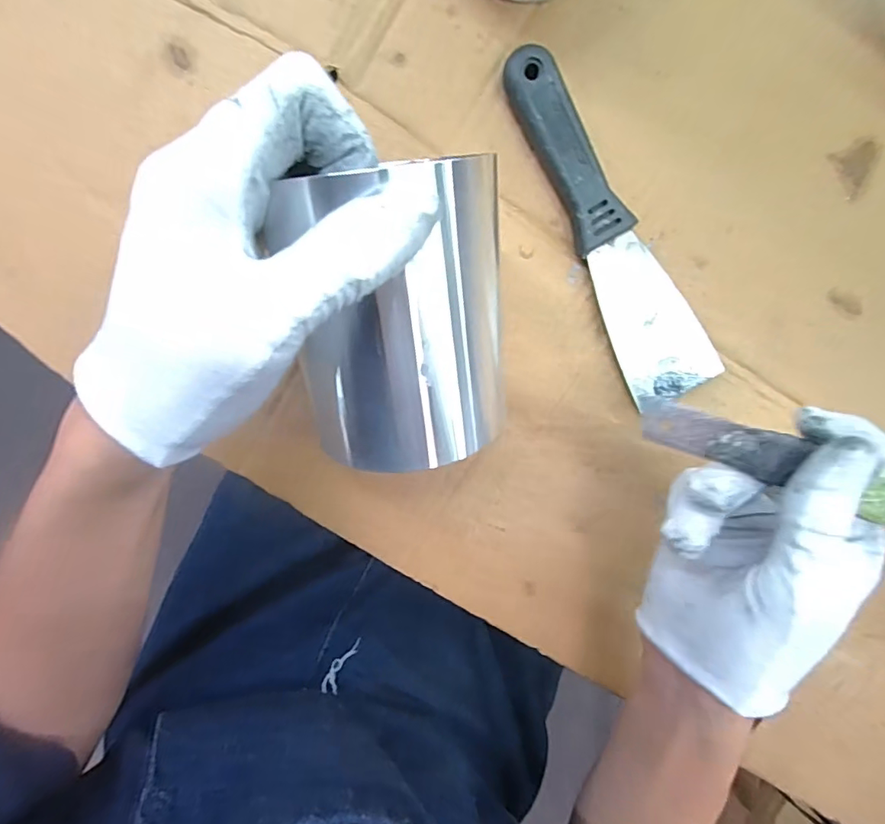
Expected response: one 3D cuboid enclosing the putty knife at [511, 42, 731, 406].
[{"bbox_3d":[0.086,-0.091,0.256,0.045,0.020,0.186,-28,98,1],"label":"putty knife"}]

